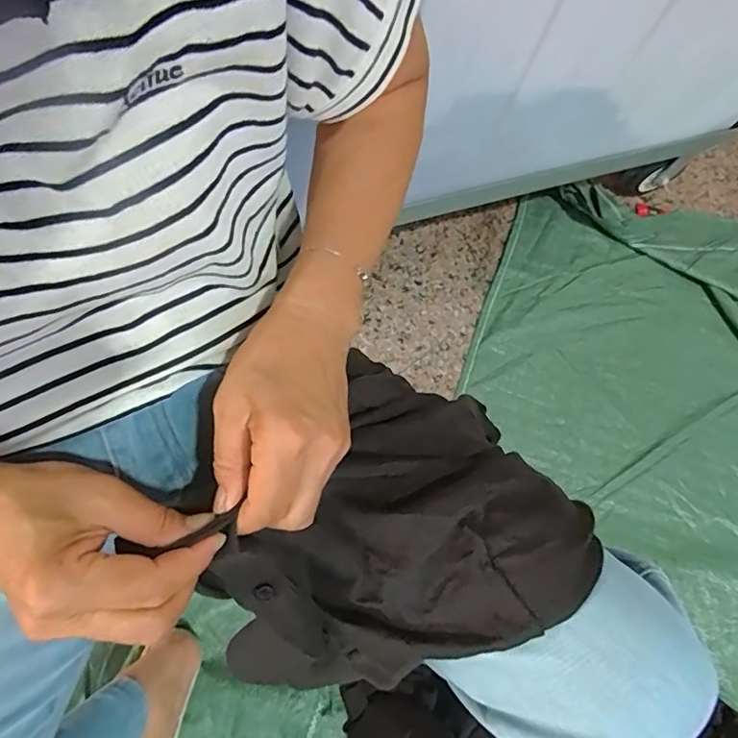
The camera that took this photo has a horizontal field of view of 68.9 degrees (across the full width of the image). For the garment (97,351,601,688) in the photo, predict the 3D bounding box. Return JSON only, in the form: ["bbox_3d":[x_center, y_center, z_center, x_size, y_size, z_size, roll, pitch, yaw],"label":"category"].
[{"bbox_3d":[0.013,0.107,0.355,0.226,0.121,0.190,-35,73,-15],"label":"garment"}]

